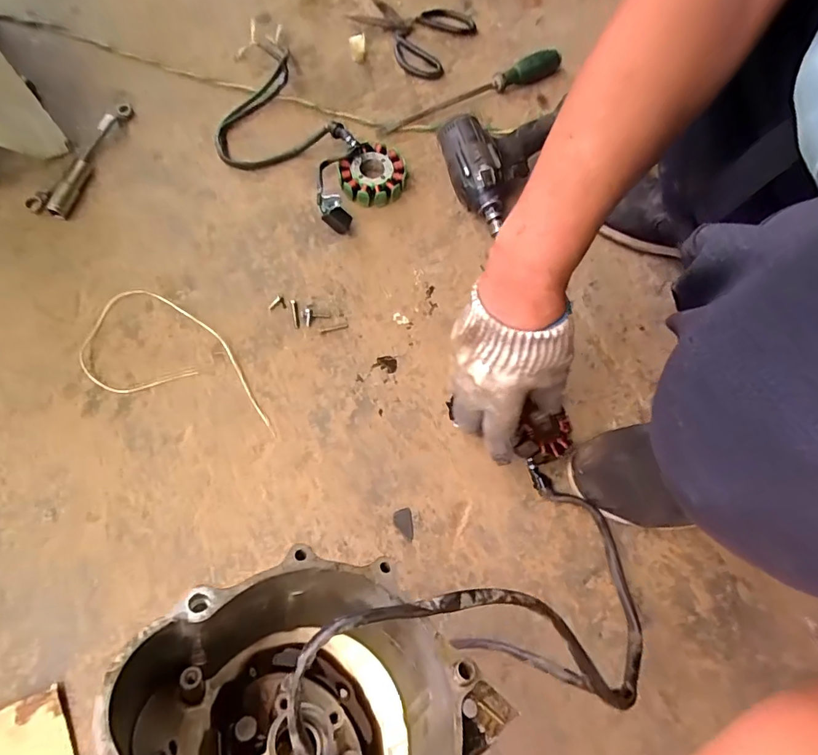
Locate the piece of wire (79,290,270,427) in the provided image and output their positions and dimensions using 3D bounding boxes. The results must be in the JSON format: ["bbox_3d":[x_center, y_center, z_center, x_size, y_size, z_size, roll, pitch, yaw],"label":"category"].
[{"bbox_3d":[-0.245,-0.017,0.519,0.228,0.006,0.114,21,70,5],"label":"piece of wire"}]

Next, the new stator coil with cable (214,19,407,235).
[{"bbox_3d":[-0.138,-0.305,0.617,0.176,0.040,0.272,-41,76,-16],"label":"new stator coil with cable"}]

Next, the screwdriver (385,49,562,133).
[{"bbox_3d":[0.102,-0.420,0.696,0.310,0.026,0.032,-30,74,-13],"label":"screwdriver"}]

